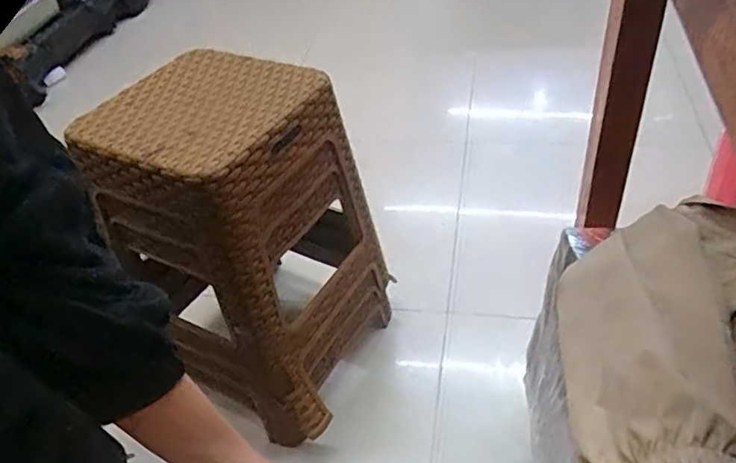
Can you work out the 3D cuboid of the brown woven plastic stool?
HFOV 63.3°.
[{"bbox_3d":[-0.188,0.018,0.960,0.320,0.476,0.342,10,45,20],"label":"brown woven plastic stool"}]

